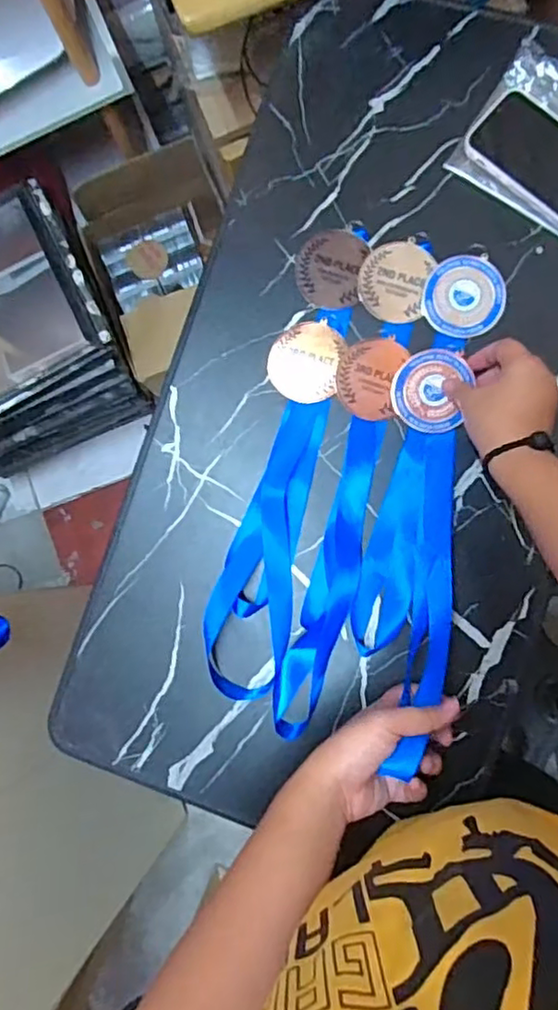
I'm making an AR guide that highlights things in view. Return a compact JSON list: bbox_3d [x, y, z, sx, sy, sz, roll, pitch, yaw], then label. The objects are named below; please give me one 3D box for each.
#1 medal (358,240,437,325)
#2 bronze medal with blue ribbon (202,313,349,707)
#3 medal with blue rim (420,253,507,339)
[{"bbox_3d":[0.107,-0.209,0.588,0.062,0.004,0.076,13,87,6],"label":"medal"},{"bbox_3d":[-0.003,0.000,0.582,0.073,0.016,0.345,12,87,6],"label":"bronze medal with blue ribbon"},{"bbox_3d":[0.169,-0.192,0.580,0.073,0.004,0.075,-5,85,5],"label":"medal with blue rim"}]

